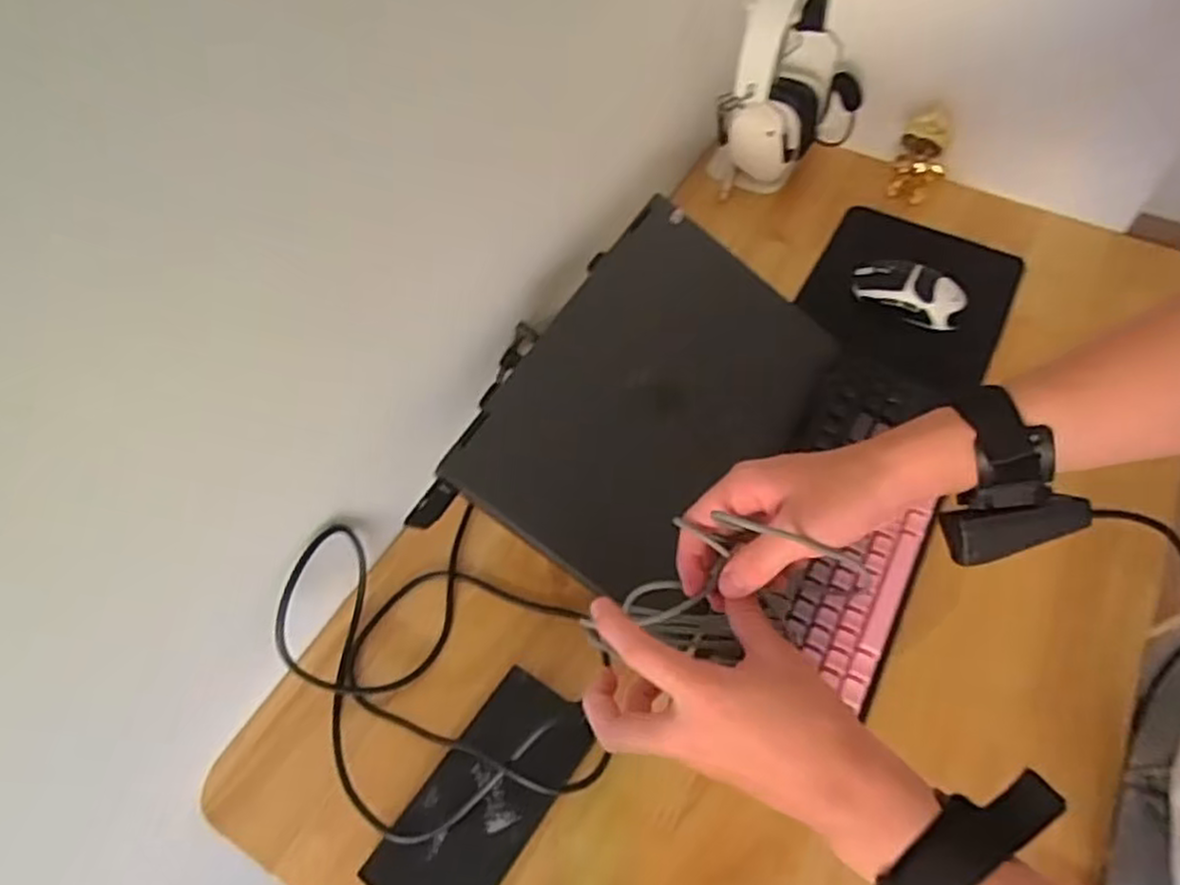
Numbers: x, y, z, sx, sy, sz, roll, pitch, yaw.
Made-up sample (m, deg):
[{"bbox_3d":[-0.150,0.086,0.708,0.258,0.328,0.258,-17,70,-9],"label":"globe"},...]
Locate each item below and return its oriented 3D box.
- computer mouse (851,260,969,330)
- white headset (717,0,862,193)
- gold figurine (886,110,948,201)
[{"bbox_3d":[0.358,-0.176,0.825,0.121,0.039,0.067,26,61,18],"label":"computer mouse"},{"bbox_3d":[0.247,-0.427,0.890,0.127,0.227,0.176,32,63,21],"label":"white headset"},{"bbox_3d":[0.409,-0.352,0.918,0.061,0.102,0.054,23,61,16],"label":"gold figurine"}]

